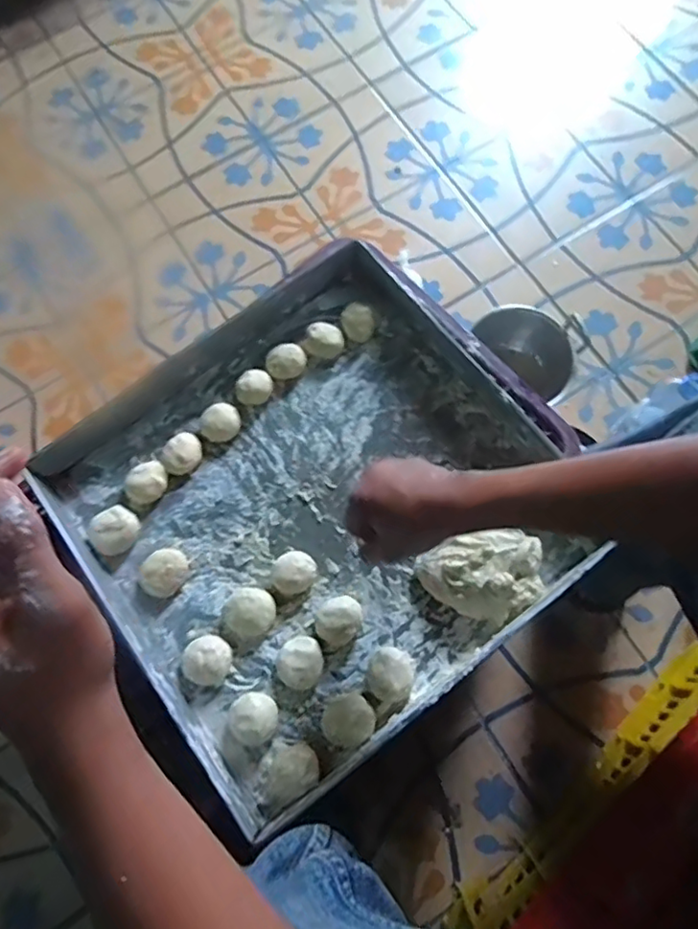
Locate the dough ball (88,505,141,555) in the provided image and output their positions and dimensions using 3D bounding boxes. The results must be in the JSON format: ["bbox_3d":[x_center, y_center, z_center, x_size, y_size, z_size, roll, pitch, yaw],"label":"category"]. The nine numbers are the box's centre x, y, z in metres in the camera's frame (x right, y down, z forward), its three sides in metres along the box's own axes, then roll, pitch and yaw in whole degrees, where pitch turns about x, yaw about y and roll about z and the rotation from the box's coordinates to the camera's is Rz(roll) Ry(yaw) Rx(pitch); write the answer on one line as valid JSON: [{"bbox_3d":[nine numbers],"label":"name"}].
[{"bbox_3d":[-0.258,0.073,0.647,0.048,0.030,0.053,29,78,10],"label":"dough ball"}]

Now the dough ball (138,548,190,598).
[{"bbox_3d":[-0.201,0.114,0.626,0.047,0.026,0.051,-1,74,3],"label":"dough ball"}]

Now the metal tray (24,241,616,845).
[{"bbox_3d":[-0.033,0.029,0.629,0.484,0.065,0.461,-37,76,-10],"label":"metal tray"}]

